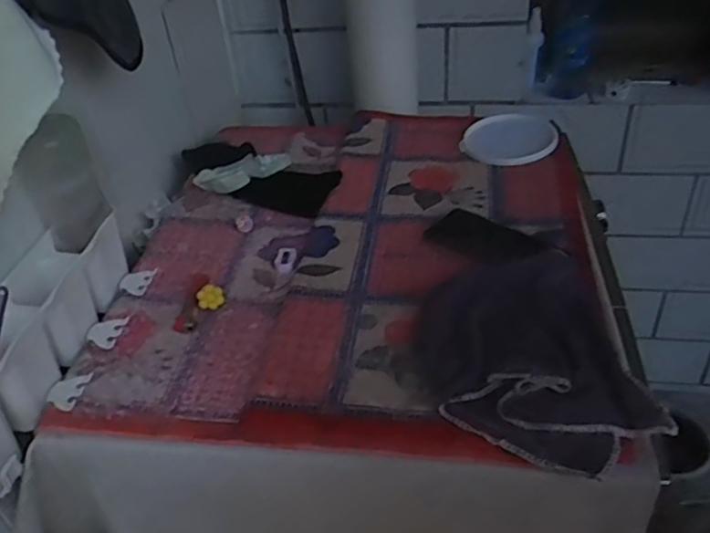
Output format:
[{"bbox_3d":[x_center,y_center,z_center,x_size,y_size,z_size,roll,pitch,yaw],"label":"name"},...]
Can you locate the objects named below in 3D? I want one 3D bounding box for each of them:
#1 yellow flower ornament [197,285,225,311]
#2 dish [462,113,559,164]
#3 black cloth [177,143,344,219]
[{"bbox_3d":[-0.151,0.032,0.667,0.028,0.027,0.012,-18,14,-15],"label":"yellow flower ornament"},{"bbox_3d":[0.210,-0.174,0.870,0.127,0.031,0.134,-5,37,4],"label":"dish"},{"bbox_3d":[-0.136,-0.136,0.875,0.247,0.033,0.095,21,45,32],"label":"black cloth"}]

